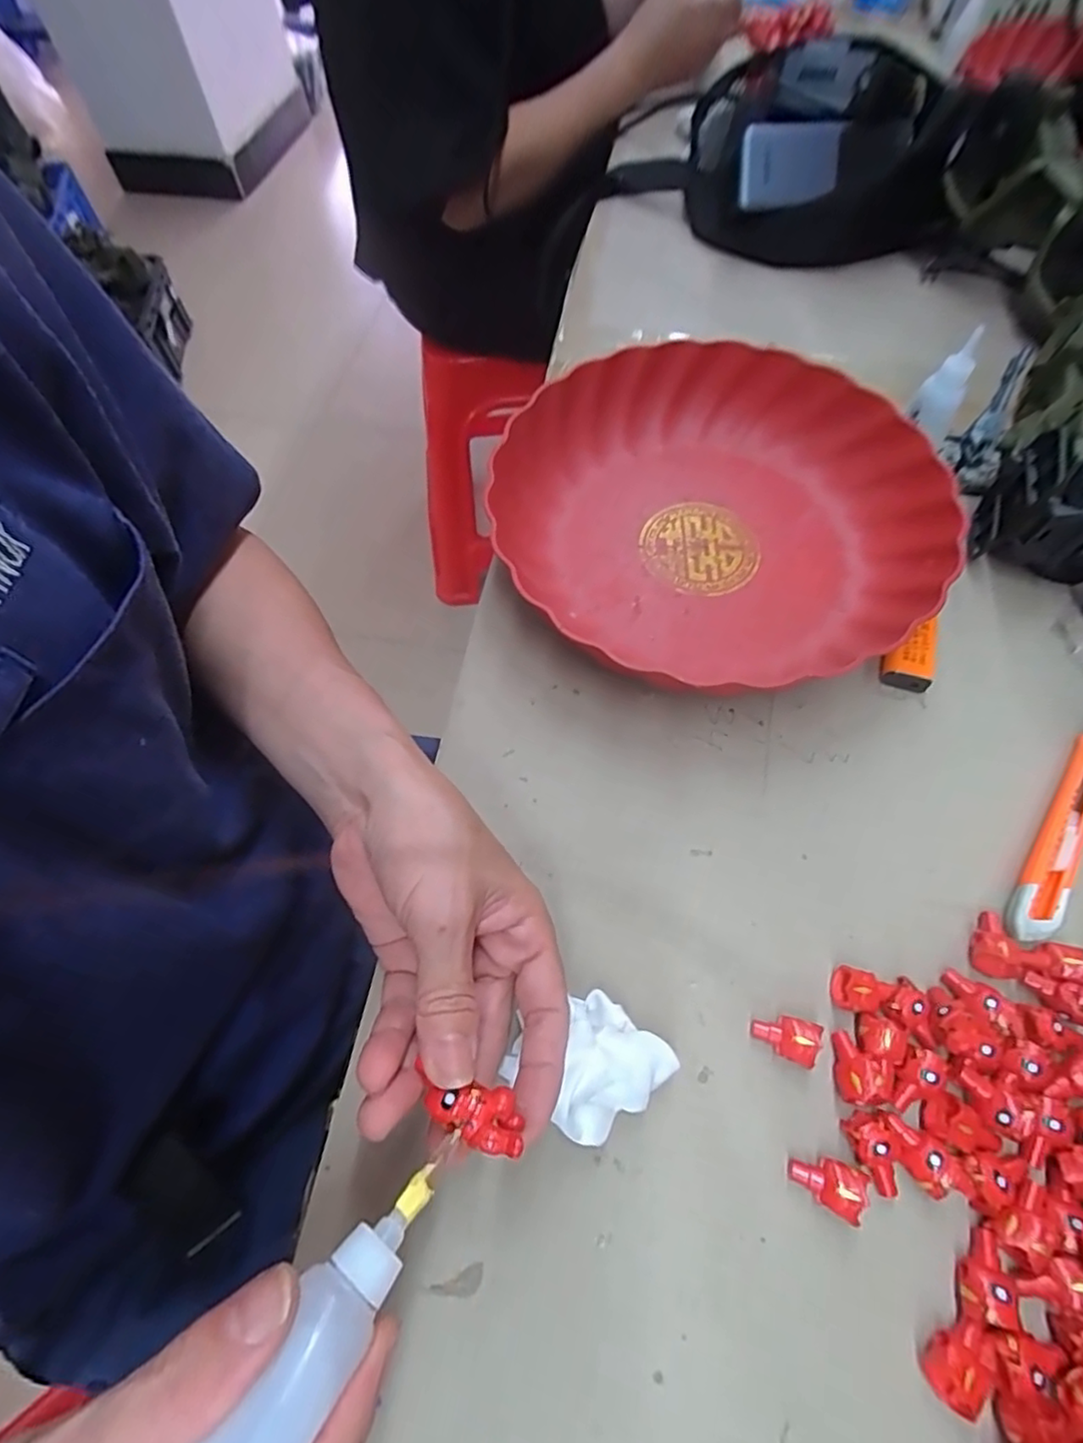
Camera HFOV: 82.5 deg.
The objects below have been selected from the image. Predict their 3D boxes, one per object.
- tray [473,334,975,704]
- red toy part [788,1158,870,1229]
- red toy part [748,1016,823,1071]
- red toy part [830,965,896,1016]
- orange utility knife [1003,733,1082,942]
[{"bbox_3d":[0.095,-0.120,0.357,0.232,0.063,0.230,-25,64,-11],"label":"tray"},{"bbox_3d":[0.104,0.168,0.224,0.024,0.012,0.016,16,64,10],"label":"red toy part"},{"bbox_3d":[0.098,0.126,0.248,0.024,0.012,0.017,22,65,13],"label":"red toy part"},{"bbox_3d":[0.132,0.112,0.254,0.022,0.011,0.016,19,64,11],"label":"red toy part"},{"bbox_3d":[0.245,0.045,0.286,0.019,0.006,0.134,33,68,18],"label":"orange utility knife"}]

